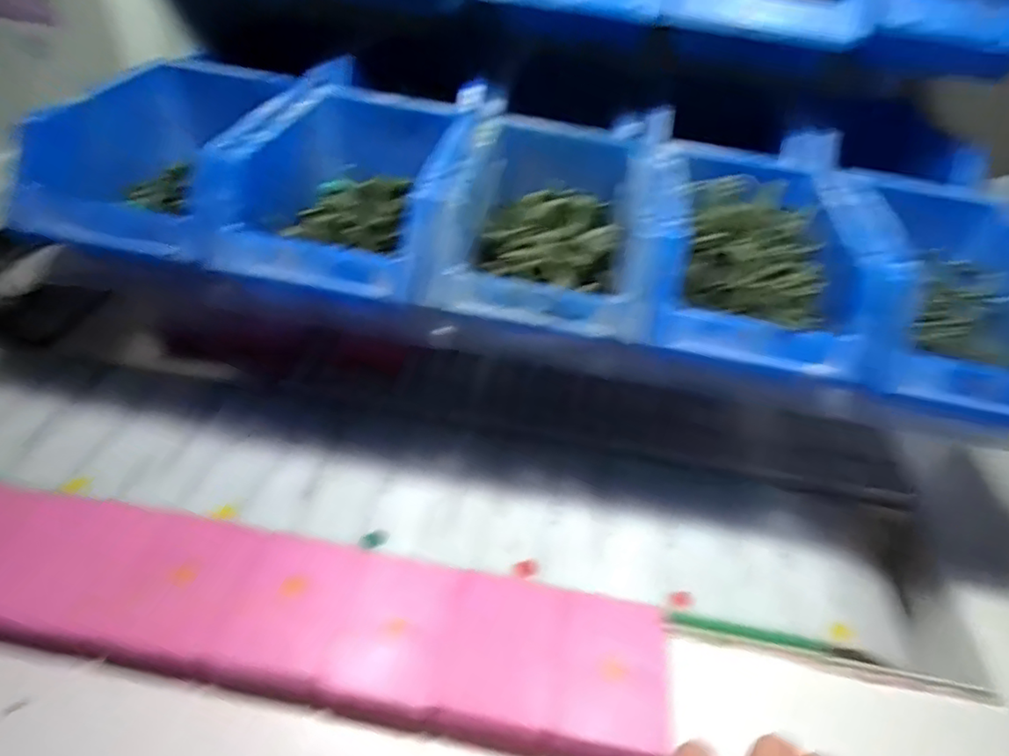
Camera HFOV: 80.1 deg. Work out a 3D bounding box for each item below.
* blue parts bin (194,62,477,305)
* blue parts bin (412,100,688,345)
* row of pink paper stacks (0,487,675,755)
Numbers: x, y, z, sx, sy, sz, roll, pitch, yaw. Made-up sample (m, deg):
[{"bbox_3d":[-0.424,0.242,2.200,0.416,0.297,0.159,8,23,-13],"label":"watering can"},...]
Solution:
[{"bbox_3d":[-0.094,-0.136,0.410,0.129,0.073,0.231,8,40,0],"label":"blue parts bin"},{"bbox_3d":[0.032,-0.099,0.387,0.131,0.071,0.183,11,40,3],"label":"blue parts bin"},{"bbox_3d":[-0.111,0.122,0.322,0.399,0.020,0.086,9,40,1],"label":"row of pink paper stacks"}]

